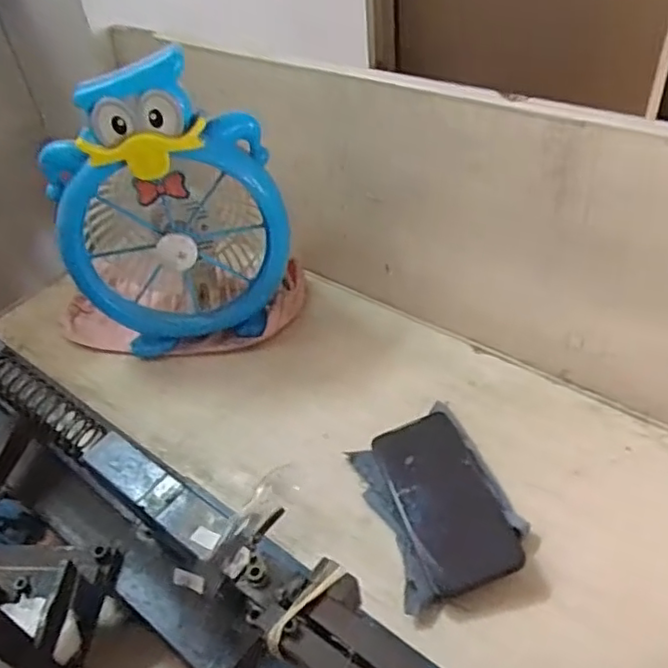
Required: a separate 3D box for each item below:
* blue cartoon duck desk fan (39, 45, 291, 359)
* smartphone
[{"bbox_3d":[-0.165,-0.132,0.669,0.216,0.295,0.140,-11,44,-3],"label":"blue cartoon duck desk fan"},{"bbox_3d":[0.094,0.137,0.547,0.078,0.009,0.155,-24,48,0],"label":"smartphone"}]

